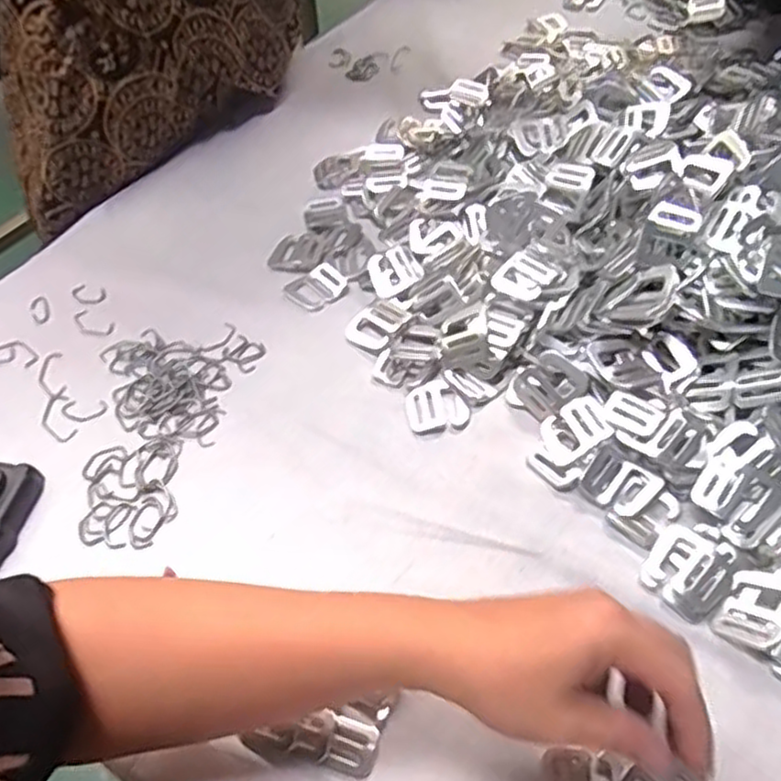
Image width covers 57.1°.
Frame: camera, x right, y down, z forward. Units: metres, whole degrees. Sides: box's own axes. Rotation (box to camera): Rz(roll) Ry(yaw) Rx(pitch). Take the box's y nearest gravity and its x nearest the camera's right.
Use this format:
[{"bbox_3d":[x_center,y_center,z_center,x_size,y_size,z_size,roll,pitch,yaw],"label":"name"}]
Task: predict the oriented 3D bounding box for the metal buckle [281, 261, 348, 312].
[{"bbox_3d":[-0.062,-0.087,0.604,0.049,0.007,0.037,-35,58,-22],"label":"metal buckle"}]

